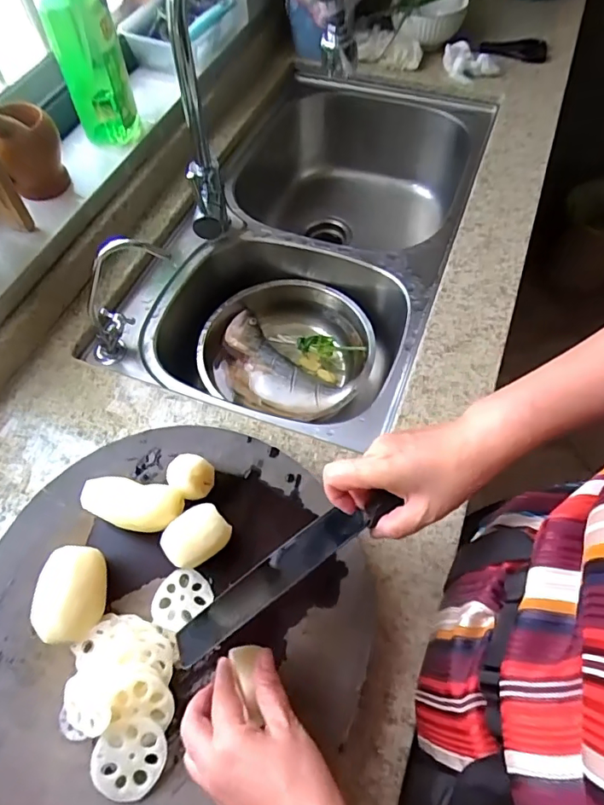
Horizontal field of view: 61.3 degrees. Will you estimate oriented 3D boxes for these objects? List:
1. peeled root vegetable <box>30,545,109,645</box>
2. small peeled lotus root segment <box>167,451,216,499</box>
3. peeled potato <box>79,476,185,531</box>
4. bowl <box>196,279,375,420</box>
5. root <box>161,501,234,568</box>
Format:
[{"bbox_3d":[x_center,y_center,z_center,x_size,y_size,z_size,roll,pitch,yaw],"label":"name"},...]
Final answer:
[{"bbox_3d":[-0.201,0.170,0.450,0.055,0.049,0.077,3,58,4],"label":"peeled root vegetable"},{"bbox_3d":[-0.111,0.074,0.506,0.048,0.040,0.041,29,63,18],"label":"small peeled lotus root segment"},{"bbox_3d":[-0.162,0.101,0.493,0.093,0.037,0.044,12,59,9],"label":"peeled potato"},{"bbox_3d":[-0.020,-0.086,0.820,0.256,0.081,0.227,9,59,7],"label":"bowl"},{"bbox_3d":[-0.097,0.128,0.477,0.058,0.036,0.045,-38,65,-20],"label":"root"}]

